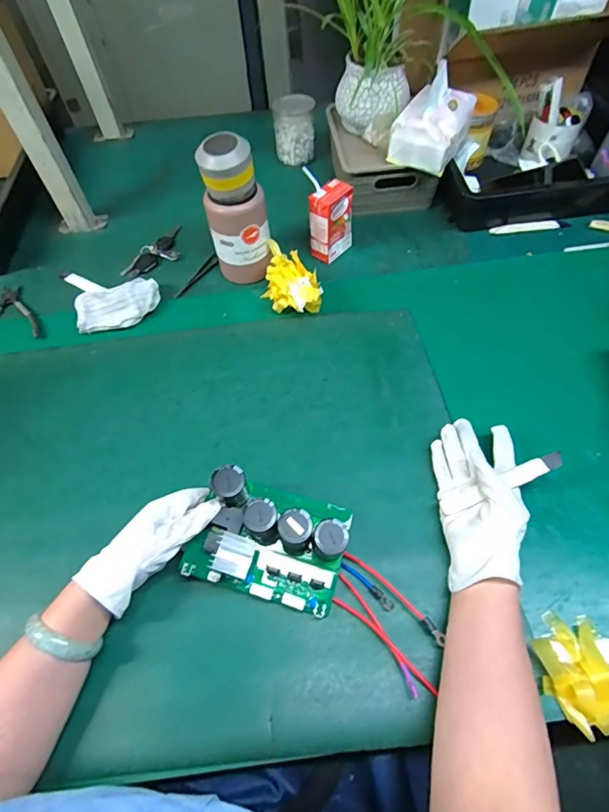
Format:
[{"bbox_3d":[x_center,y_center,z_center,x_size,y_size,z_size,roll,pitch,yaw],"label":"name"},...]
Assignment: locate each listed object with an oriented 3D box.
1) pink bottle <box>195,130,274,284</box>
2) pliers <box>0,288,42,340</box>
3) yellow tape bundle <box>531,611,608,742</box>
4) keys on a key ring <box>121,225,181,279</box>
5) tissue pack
[{"bbox_3d":[-0.096,-0.268,0.635,0.087,0.202,0.081,-12,57,-4],"label":"pink bottle"},{"bbox_3d":[-0.478,-0.149,0.692,0.109,0.014,0.143,-16,57,-8],"label":"pliers"},{"bbox_3d":[0.256,0.242,0.395,0.073,0.015,0.093,-3,56,1],"label":"yellow tape bundle"},{"bbox_3d":[-0.256,-0.270,0.764,0.054,0.016,0.142,31,63,21],"label":"keys on a key ring"},{"bbox_3d":[0.208,-0.464,0.694,0.105,0.105,0.135,20,60,16],"label":"tissue pack"}]

